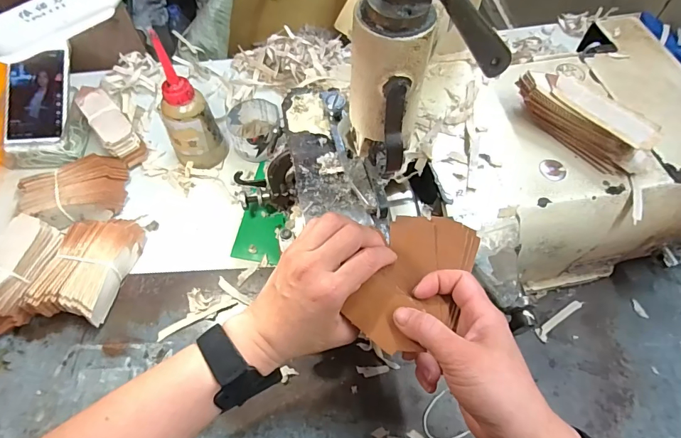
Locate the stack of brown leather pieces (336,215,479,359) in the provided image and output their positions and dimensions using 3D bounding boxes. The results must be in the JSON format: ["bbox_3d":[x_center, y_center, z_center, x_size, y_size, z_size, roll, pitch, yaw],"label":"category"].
[{"bbox_3d":[0.060,0.046,0.330,0.077,0.017,0.129,33,55,17],"label":"stack of brown leather pieces"}]

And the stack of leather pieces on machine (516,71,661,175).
[{"bbox_3d":[0.231,-0.096,0.393,0.045,0.040,0.130,-40,68,-20],"label":"stack of leather pieces on machine"}]

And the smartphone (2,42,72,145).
[{"bbox_3d":[-0.396,-0.160,0.532,0.077,0.012,0.129,-1,82,-2],"label":"smartphone"}]

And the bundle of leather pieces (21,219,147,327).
[{"bbox_3d":[-0.277,0.053,0.456,0.071,0.046,0.117,11,61,6],"label":"bundle of leather pieces"}]

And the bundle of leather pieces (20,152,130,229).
[{"bbox_3d":[-0.324,-0.032,0.503,0.116,0.038,0.075,-19,63,-10],"label":"bundle of leather pieces"}]

